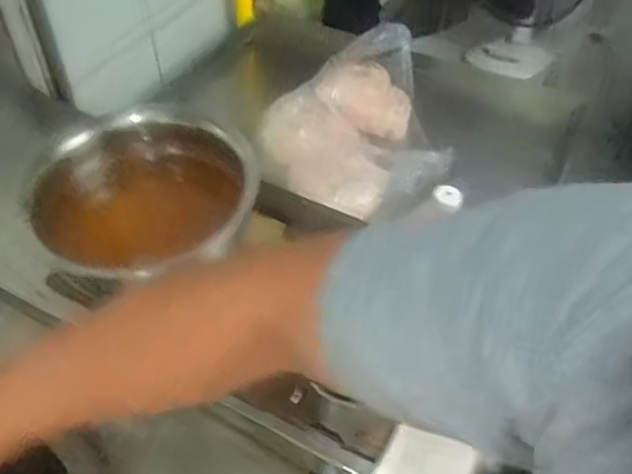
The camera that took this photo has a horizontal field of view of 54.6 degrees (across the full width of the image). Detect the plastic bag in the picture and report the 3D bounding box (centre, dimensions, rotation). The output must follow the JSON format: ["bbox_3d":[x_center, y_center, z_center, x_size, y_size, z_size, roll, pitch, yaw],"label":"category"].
[{"bbox_3d":[0.090,-0.192,1.006,0.249,0.153,0.326,26,52,22],"label":"plastic bag"}]

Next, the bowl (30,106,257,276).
[{"bbox_3d":[-0.227,-0.048,0.830,0.276,0.230,0.082,-17,50,-16],"label":"bowl"}]

